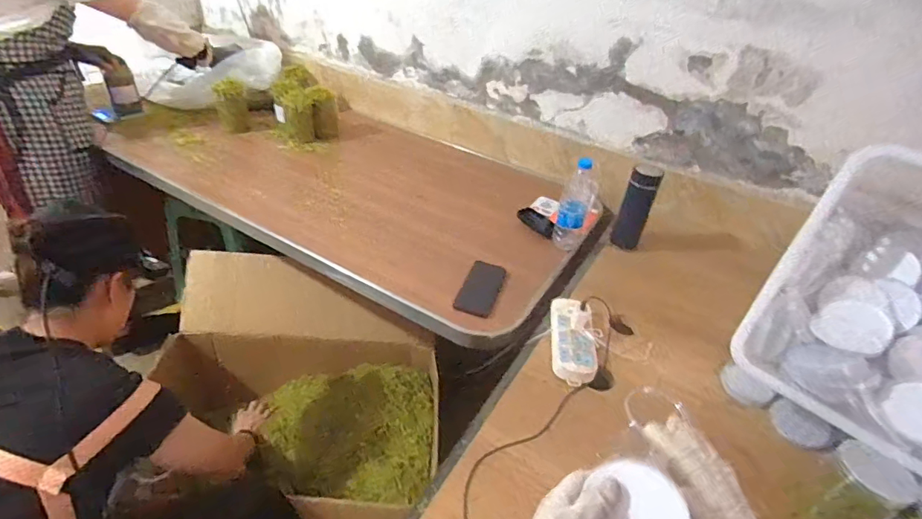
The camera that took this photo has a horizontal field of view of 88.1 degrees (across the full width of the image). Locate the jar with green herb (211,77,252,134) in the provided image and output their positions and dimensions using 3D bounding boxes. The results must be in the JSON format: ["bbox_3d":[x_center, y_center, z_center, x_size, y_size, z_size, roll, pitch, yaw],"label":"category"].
[{"bbox_3d":[-0.700,-0.466,1.459,0.088,0.145,0.083,-10,40,-21],"label":"jar with green herb"}]

